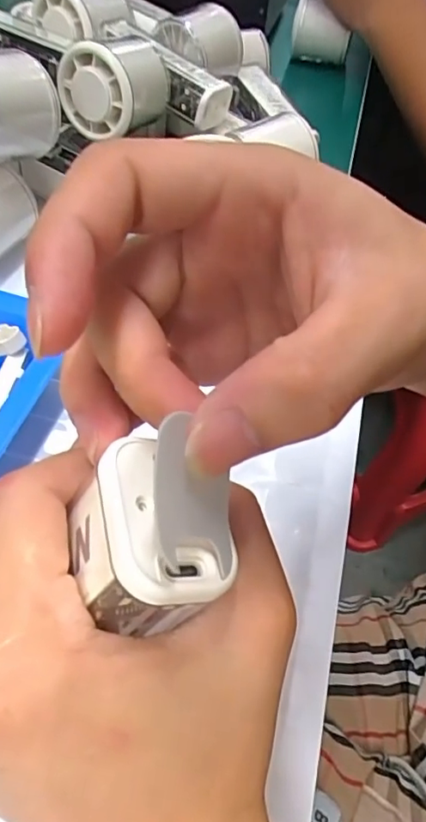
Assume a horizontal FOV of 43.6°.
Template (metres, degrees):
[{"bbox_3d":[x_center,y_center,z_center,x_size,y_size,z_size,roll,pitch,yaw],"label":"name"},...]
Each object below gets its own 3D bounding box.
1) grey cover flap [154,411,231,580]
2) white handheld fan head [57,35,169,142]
[{"bbox_3d":[-0.003,0.018,0.114,0.004,0.023,0.031,-13,68,37],"label":"grey cover flap"},{"bbox_3d":[-0.066,-0.223,0.358,0.055,0.054,0.062,23,57,12],"label":"white handheld fan head"}]

